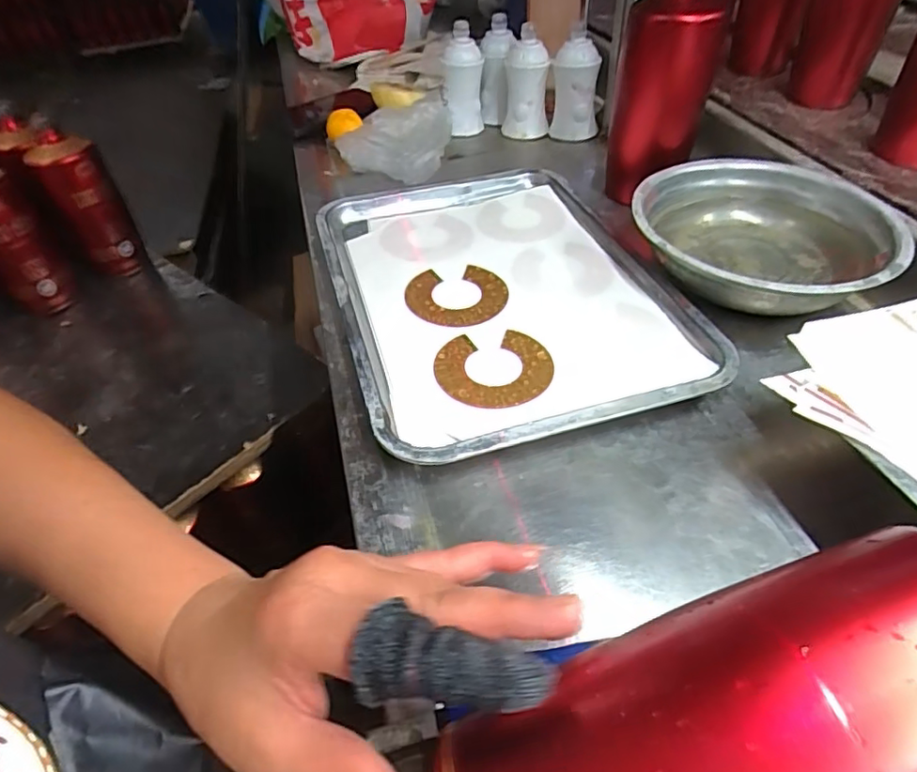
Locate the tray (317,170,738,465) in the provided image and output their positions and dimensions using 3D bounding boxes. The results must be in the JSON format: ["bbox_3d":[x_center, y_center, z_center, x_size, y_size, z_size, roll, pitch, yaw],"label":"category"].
[{"bbox_3d":[0.030,-0.091,0.472,0.253,0.023,0.337,-15,46,-10],"label":"tray"}]

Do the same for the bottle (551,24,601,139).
[{"bbox_3d":[0.142,-0.358,0.680,0.057,0.107,0.044,0,46,1],"label":"bottle"}]

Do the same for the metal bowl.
[{"bbox_3d":[0.249,-0.125,0.470,0.193,0.046,0.198,-6,45,6],"label":"metal bowl"}]

